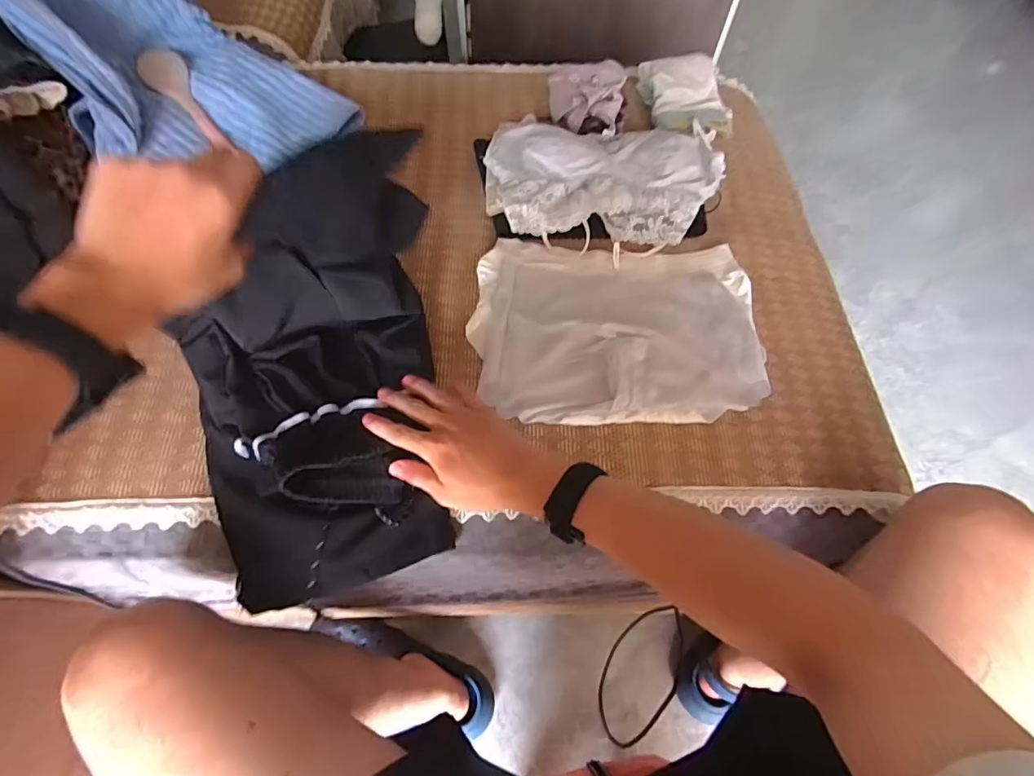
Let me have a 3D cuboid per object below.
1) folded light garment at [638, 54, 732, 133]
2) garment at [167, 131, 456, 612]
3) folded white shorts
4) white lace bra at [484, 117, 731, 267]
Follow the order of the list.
[{"bbox_3d":[0.265,-0.454,0.787,0.115,0.051,0.118,-13,62,-9],"label":"folded light garment"},{"bbox_3d":[-0.181,0.001,0.443,0.257,0.251,0.283,-16,63,-11],"label":"garment"},{"bbox_3d":[0.120,-0.074,0.606,0.331,0.038,0.246,2,61,-1],"label":"folded white shorts"},{"bbox_3d":[0.114,-0.269,0.674,0.302,0.072,0.182,-5,61,-5],"label":"white lace bra"}]

